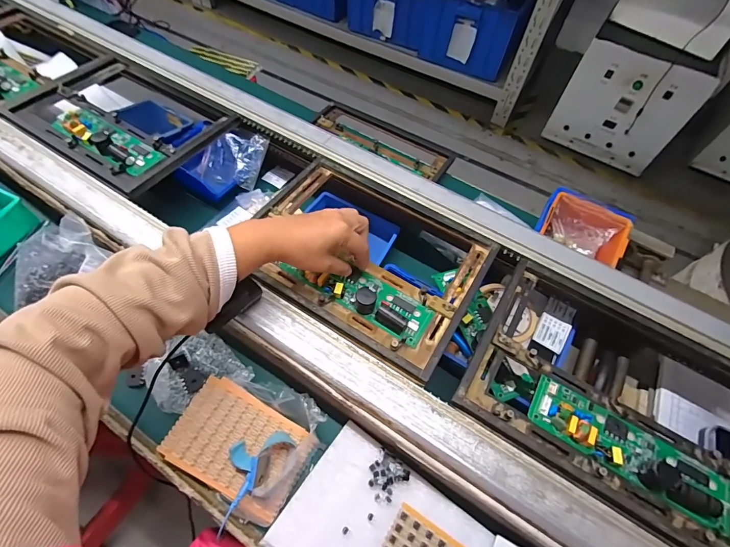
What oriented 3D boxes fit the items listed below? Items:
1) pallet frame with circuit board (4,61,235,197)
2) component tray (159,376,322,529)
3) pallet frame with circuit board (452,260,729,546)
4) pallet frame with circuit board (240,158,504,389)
[{"bbox_3d":[-0.386,-0.252,0.596,0.320,0.033,0.220,31,61,15],"label":"pallet frame with circuit board"},{"bbox_3d":[-0.127,0.172,0.379,0.136,0.017,0.088,27,59,13],"label":"component tray"},{"bbox_3d":[0.274,0.128,0.396,0.296,0.029,0.221,29,60,14],"label":"pallet frame with circuit board"},{"bbox_3d":[-0.003,-0.032,0.480,0.295,0.030,0.223,29,60,14],"label":"pallet frame with circuit board"}]

